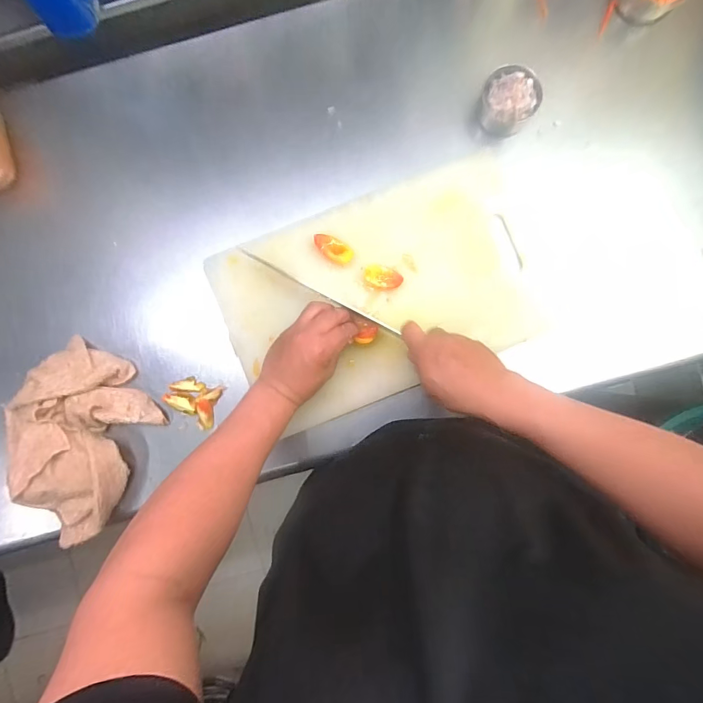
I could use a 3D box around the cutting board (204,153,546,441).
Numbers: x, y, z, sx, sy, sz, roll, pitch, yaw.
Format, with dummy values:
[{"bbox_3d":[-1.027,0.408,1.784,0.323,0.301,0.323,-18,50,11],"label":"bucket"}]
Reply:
[{"bbox_3d":[0.035,-0.070,0.523,0.381,0.021,0.243,-22,93,0],"label":"cutting board"}]

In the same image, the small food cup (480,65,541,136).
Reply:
[{"bbox_3d":[0.199,-0.315,0.507,0.062,0.033,0.067,0,89,1],"label":"small food cup"}]

